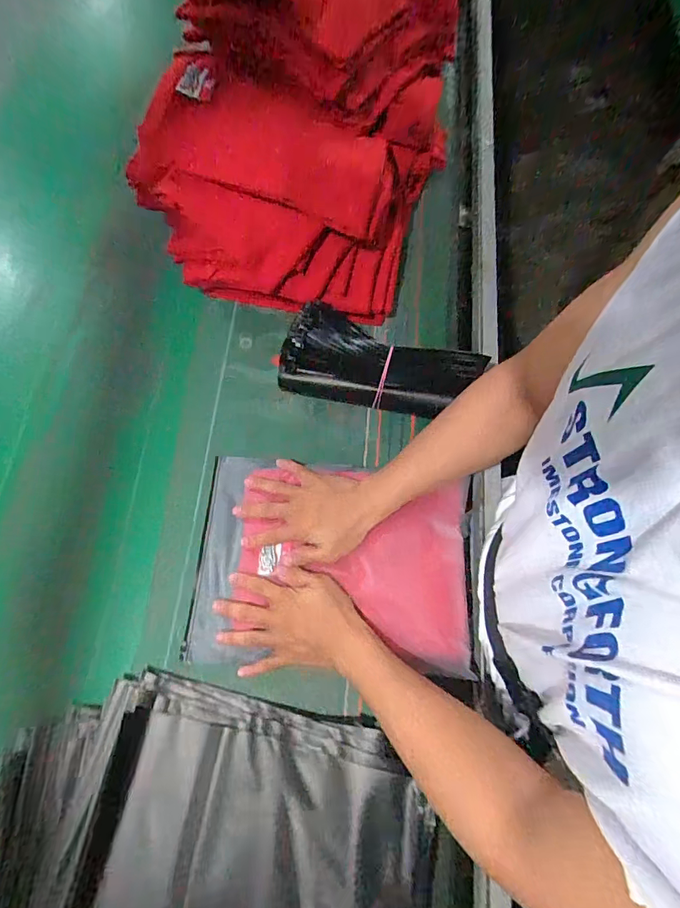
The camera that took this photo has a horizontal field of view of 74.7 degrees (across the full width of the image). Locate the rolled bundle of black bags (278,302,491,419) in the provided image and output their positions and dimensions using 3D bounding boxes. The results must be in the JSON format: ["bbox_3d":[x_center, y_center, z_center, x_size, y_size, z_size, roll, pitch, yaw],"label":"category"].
[{"bbox_3d":[0.058,-0.117,0.597,0.268,0.068,0.098,10,72,4],"label":"rolled bundle of black bags"}]

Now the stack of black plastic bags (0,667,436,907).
[{"bbox_3d":[-0.150,0.433,0.458,0.460,0.060,0.334,6,72,2],"label":"stack of black plastic bags"}]

